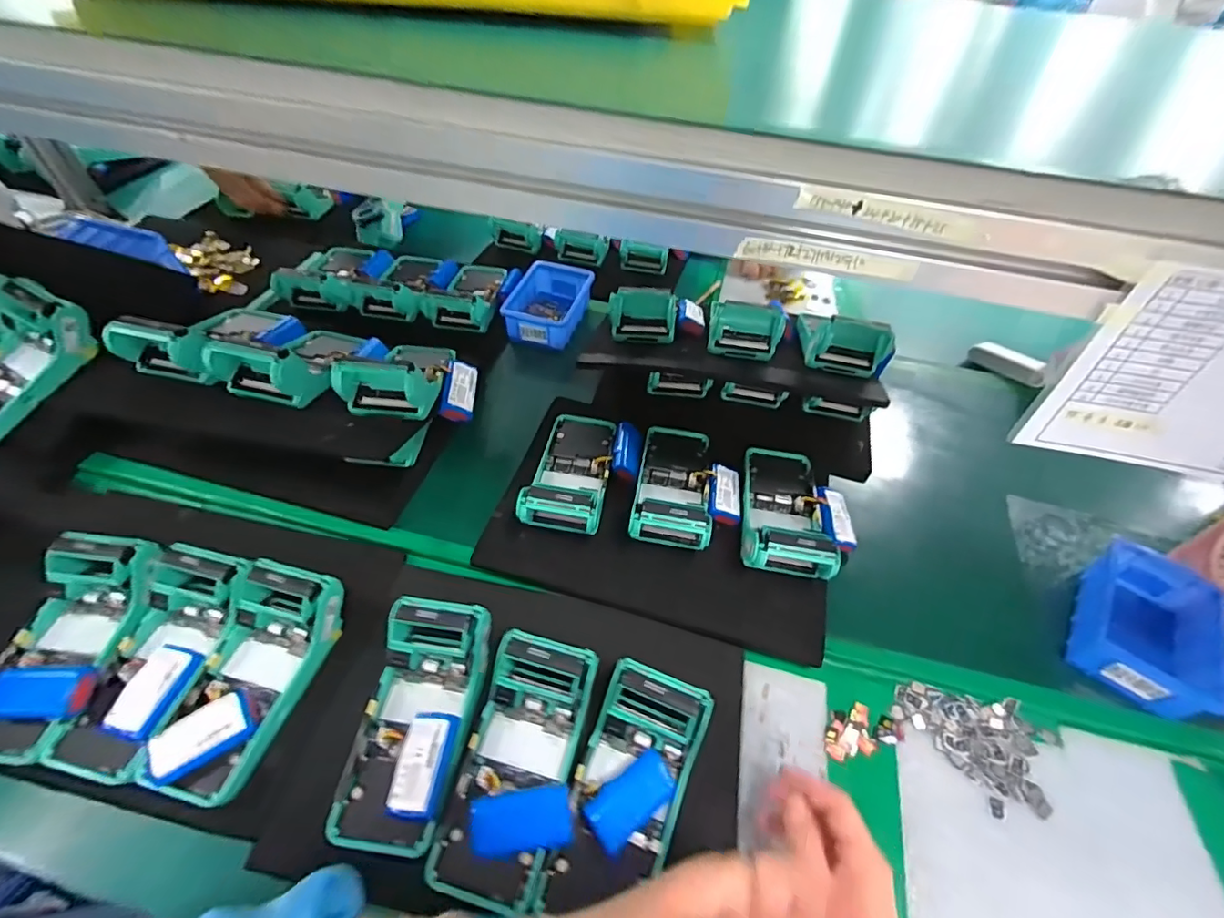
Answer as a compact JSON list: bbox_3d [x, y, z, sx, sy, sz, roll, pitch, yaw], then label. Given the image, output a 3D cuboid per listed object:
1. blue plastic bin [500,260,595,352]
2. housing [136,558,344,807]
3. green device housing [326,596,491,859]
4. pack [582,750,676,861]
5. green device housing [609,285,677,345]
[{"bbox_3d":[-0.092,-0.226,0.780,0.097,0.060,0.144,15,50,7],"label":"blue plastic bin"},{"bbox_3d":[-0.291,0.170,0.417,0.081,0.063,0.168,14,50,7],"label":"housing"},{"bbox_3d":[-0.152,0.196,0.399,0.079,0.056,0.163,9,50,2],"label":"green device housing"},{"bbox_3d":[0.014,0.248,0.380,0.068,0.022,0.034,-32,59,-27],"label":"pack"},{"bbox_3d":[0.037,-0.173,0.630,0.077,0.063,0.031,8,50,1],"label":"green device housing"}]

